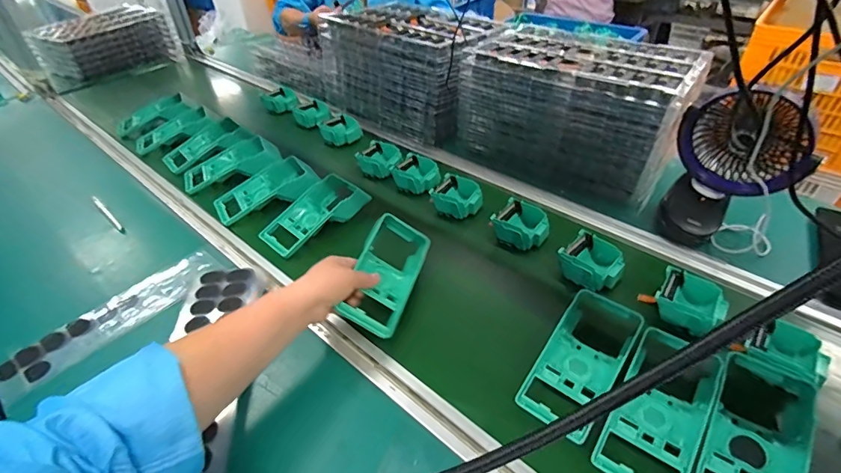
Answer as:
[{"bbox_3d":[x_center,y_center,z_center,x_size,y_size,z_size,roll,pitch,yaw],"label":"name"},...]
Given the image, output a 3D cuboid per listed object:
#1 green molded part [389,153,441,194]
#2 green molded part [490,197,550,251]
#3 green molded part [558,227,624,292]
[{"bbox_3d":[-0.008,-0.121,0.825,0.079,0.037,0.101,-29,46,-29],"label":"green molded part"},{"bbox_3d":[0.169,-0.013,0.699,0.087,0.048,0.076,26,47,30],"label":"green molded part"},{"bbox_3d":[0.257,0.041,0.627,0.084,0.044,0.085,-32,48,-32],"label":"green molded part"}]

